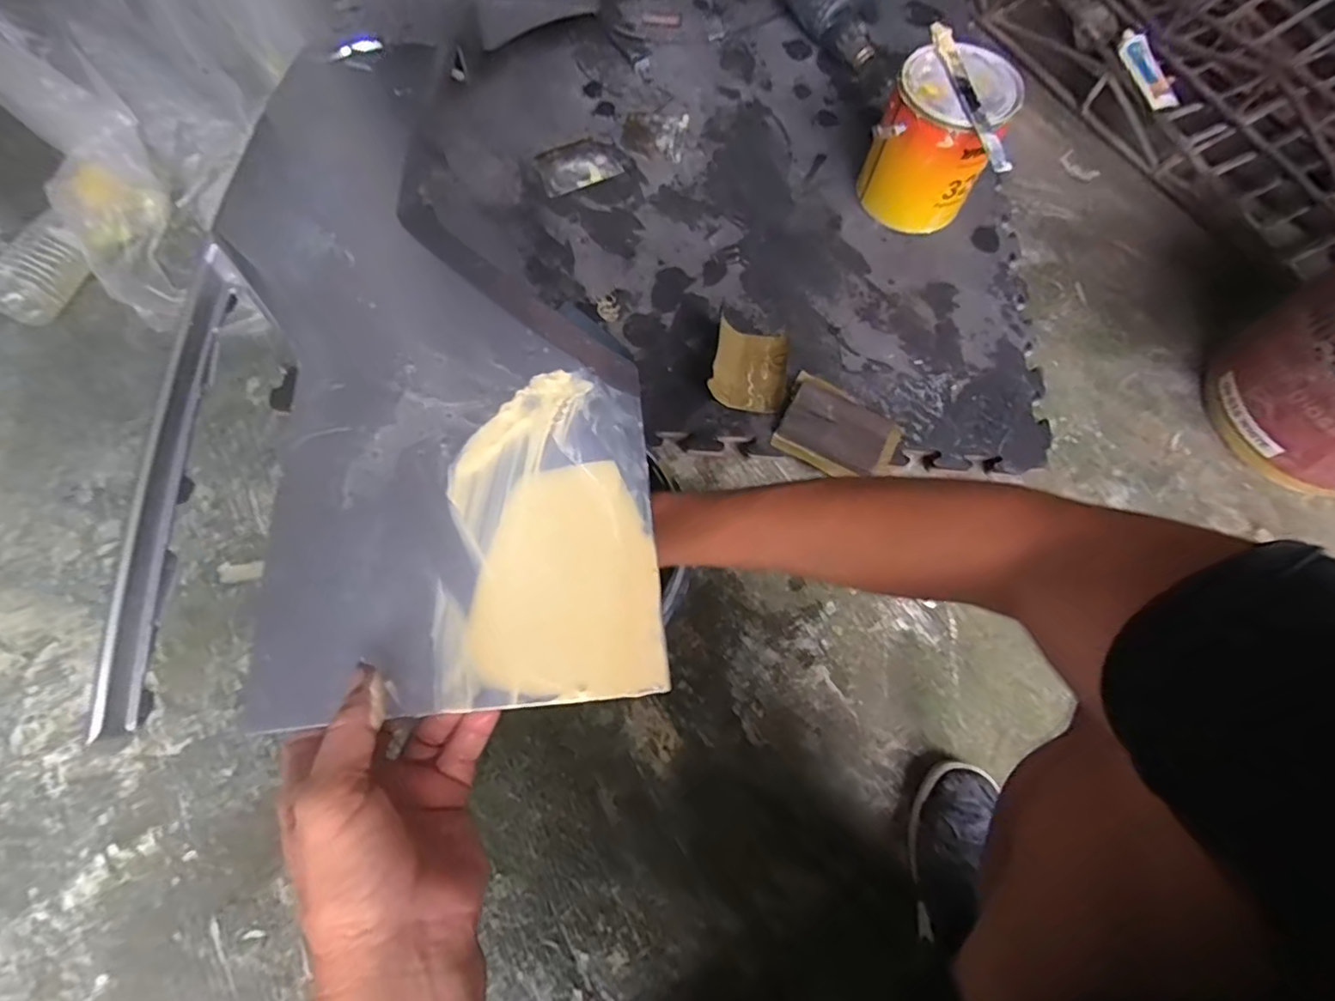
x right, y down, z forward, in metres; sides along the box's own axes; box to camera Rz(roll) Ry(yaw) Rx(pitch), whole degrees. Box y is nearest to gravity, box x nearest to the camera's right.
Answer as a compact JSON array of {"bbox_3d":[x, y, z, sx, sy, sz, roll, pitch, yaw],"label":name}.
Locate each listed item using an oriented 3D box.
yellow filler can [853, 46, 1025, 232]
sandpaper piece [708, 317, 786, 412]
[{"bbox_3d":[0.374,-0.499,0.822,0.153,0.172,0.154,0,69,-1],"label":"yellow filler can"},{"bbox_3d":[0.110,-0.177,0.767,0.096,0.031,0.114,13,69,4],"label":"sandpaper piece"}]

